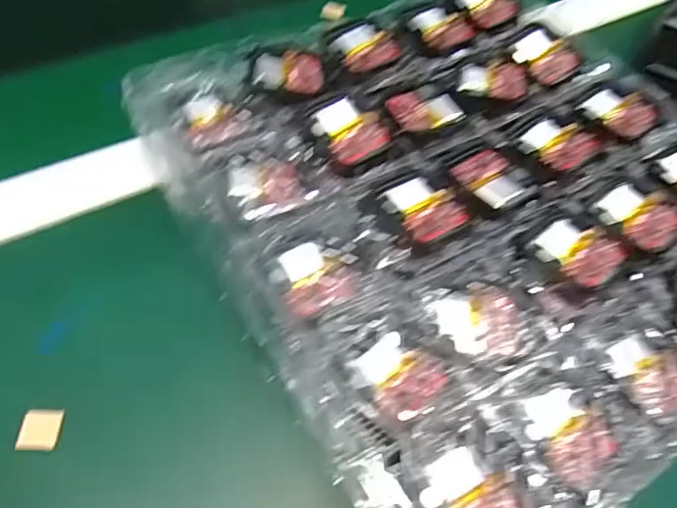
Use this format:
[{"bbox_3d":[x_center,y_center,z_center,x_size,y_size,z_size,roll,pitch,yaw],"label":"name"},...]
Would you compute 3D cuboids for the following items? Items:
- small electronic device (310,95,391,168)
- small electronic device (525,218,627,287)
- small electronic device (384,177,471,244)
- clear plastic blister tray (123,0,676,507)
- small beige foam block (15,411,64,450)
[{"bbox_3d":[0.005,-0.064,0.292,0.036,0.006,0.040,-32,64,-24],"label":"small electronic device"},{"bbox_3d":[0.111,-0.003,0.265,0.032,0.008,0.037,-34,64,-25],"label":"small electronic device"},{"bbox_3d":[0.040,-0.022,0.267,0.032,0.006,0.034,-25,61,-21],"label":"small electronic device"},{"bbox_3d":[0.071,-0.030,0.287,0.258,0.027,0.272,-25,61,-21],"label":"clear plastic blister tray"},{"bbox_3d":[-0.129,0.076,0.249,0.015,0.004,0.018,2,55,-4],"label":"small beige foam block"}]

